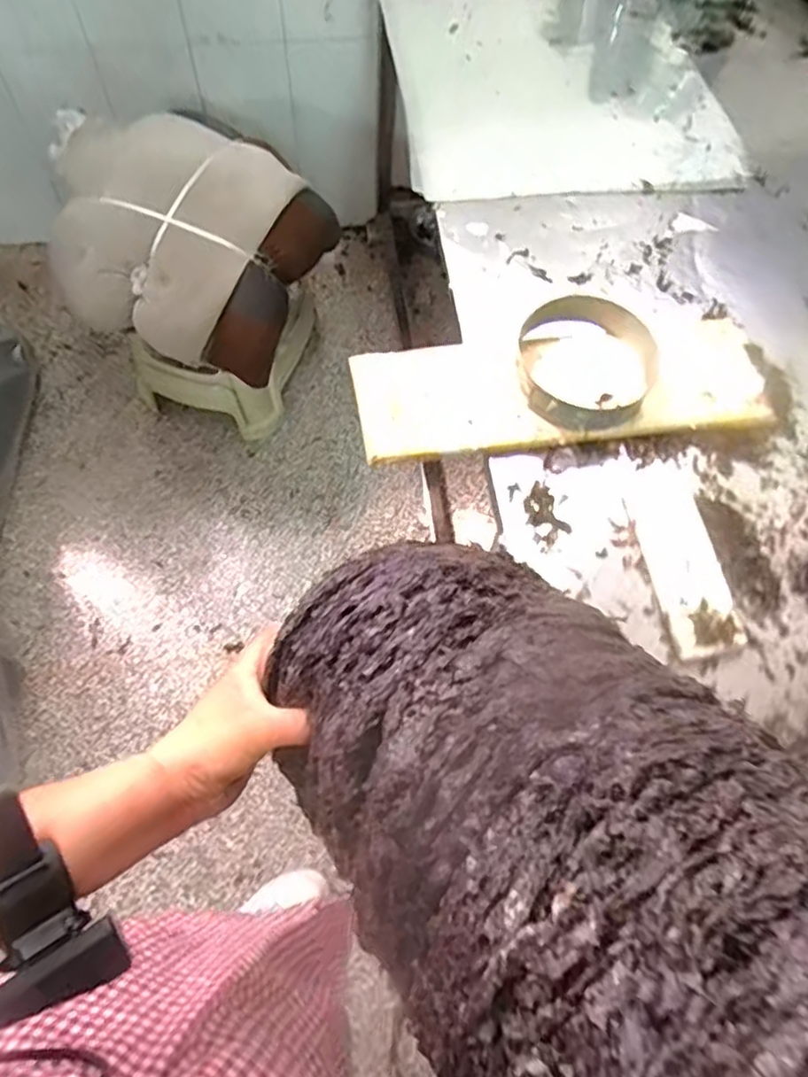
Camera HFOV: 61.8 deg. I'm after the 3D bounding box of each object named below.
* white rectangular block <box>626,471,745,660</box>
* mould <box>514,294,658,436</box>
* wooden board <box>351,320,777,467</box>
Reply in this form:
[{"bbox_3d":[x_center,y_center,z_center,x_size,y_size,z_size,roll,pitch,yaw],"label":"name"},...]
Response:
[{"bbox_3d":[0.310,0.017,0.746,0.079,0.027,0.222,-6,66,-6],"label":"white rectangular block"},{"bbox_3d":[0.216,-0.211,0.831,0.171,0.054,0.189,32,68,11],"label":"mould"},{"bbox_3d":[0.200,-0.186,0.830,0.503,0.031,0.163,-8,66,-7],"label":"wooden board"}]

